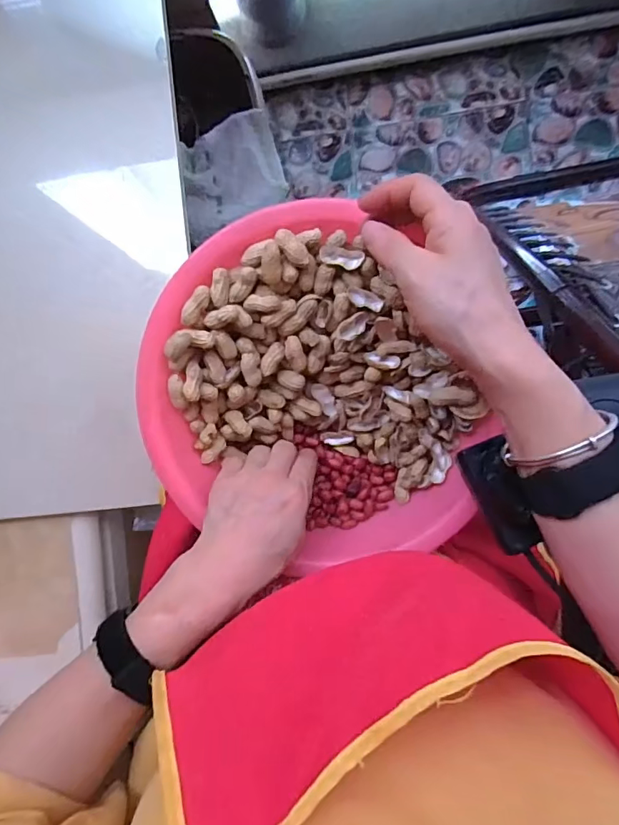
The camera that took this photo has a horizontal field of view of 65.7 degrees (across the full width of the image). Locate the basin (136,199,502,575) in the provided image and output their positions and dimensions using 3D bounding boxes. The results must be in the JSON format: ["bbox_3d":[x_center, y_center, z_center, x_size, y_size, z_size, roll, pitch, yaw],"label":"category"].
[{"bbox_3d":[-0.002,-0.004,0.368,0.228,0.092,0.250,0,90,7],"label":"basin"}]

